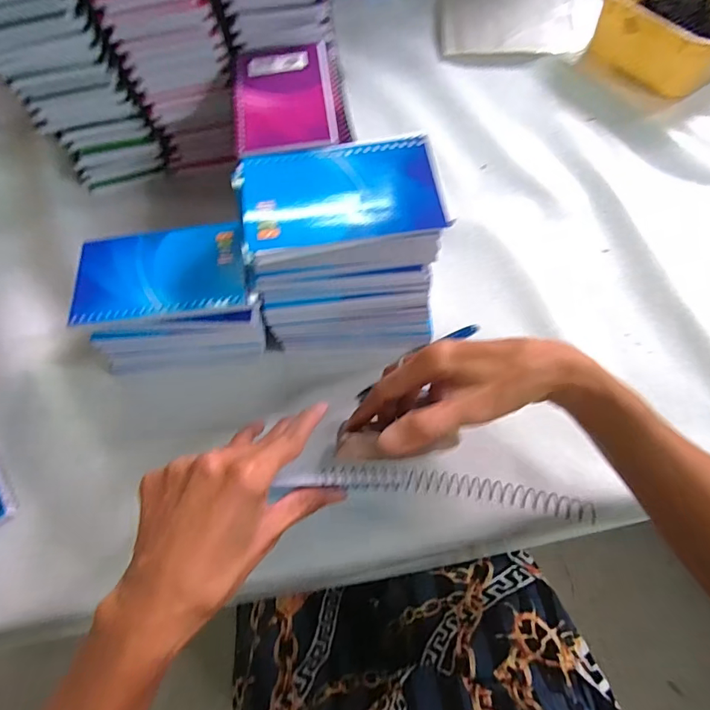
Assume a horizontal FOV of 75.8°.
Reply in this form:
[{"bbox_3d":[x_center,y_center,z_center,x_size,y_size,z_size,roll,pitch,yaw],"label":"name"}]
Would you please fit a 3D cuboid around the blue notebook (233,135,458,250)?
[{"bbox_3d":[-0.010,-0.110,0.307,0.132,0.013,0.079,-10,65,-2],"label":"blue notebook"}]

